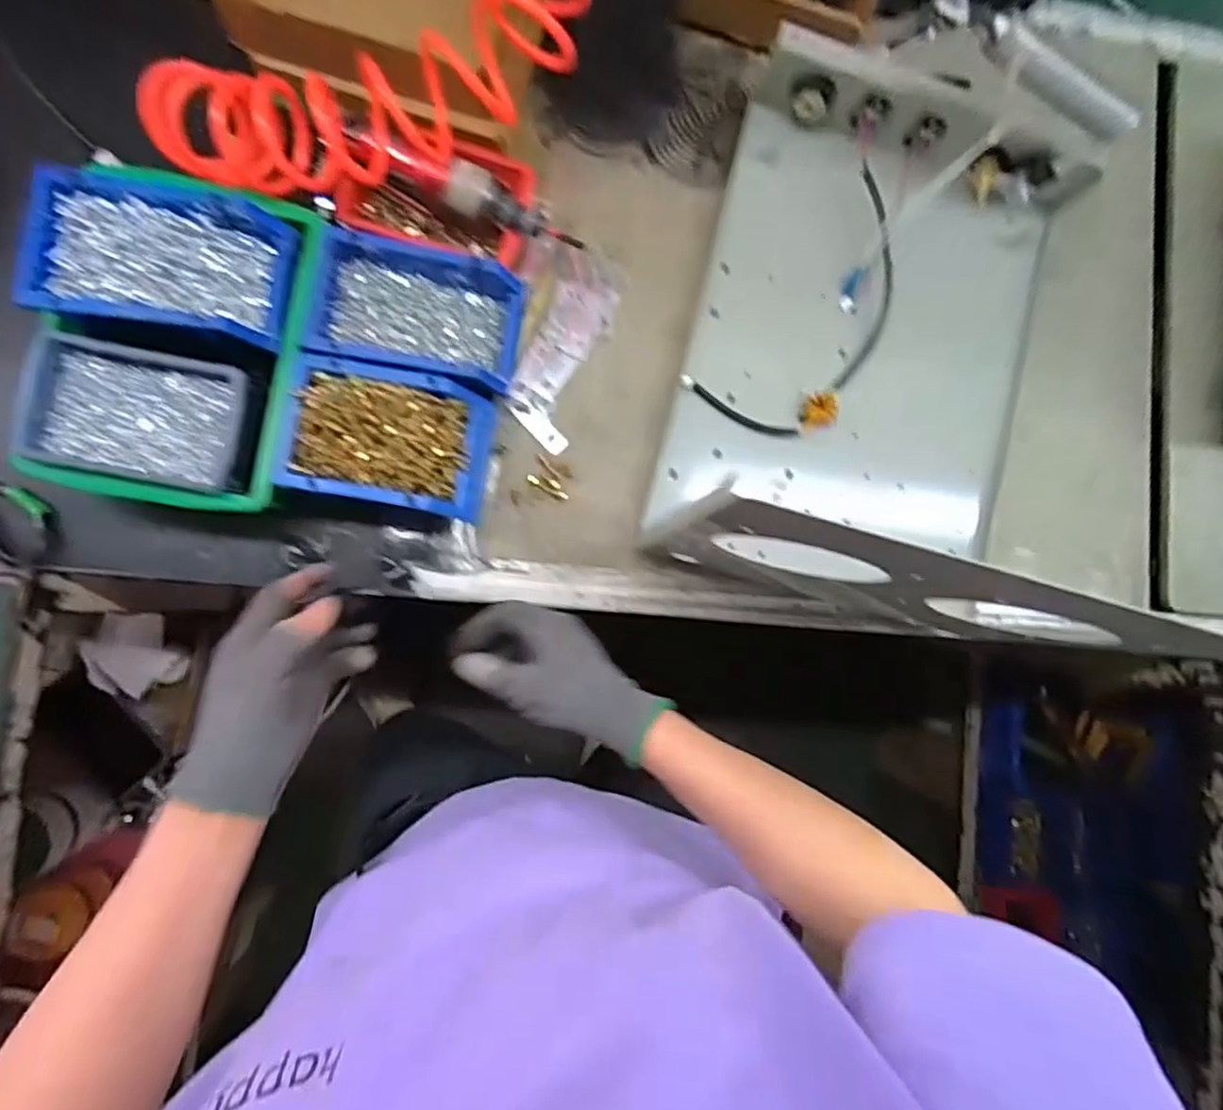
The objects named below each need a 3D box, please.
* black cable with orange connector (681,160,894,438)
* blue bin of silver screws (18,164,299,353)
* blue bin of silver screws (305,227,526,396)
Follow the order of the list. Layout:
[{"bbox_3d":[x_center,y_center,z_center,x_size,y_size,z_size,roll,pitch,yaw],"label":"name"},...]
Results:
[{"bbox_3d":[0.198,-0.223,0.615,0.131,0.026,0.265,38,83,-5],"label":"black cable with orange connector"},{"bbox_3d":[-0.327,-0.212,0.484,0.163,0.051,0.106,4,86,-7],"label":"blue bin of silver screws"},{"bbox_3d":[-0.159,-0.201,0.564,0.160,0.070,0.107,9,85,-7],"label":"blue bin of silver screws"}]

